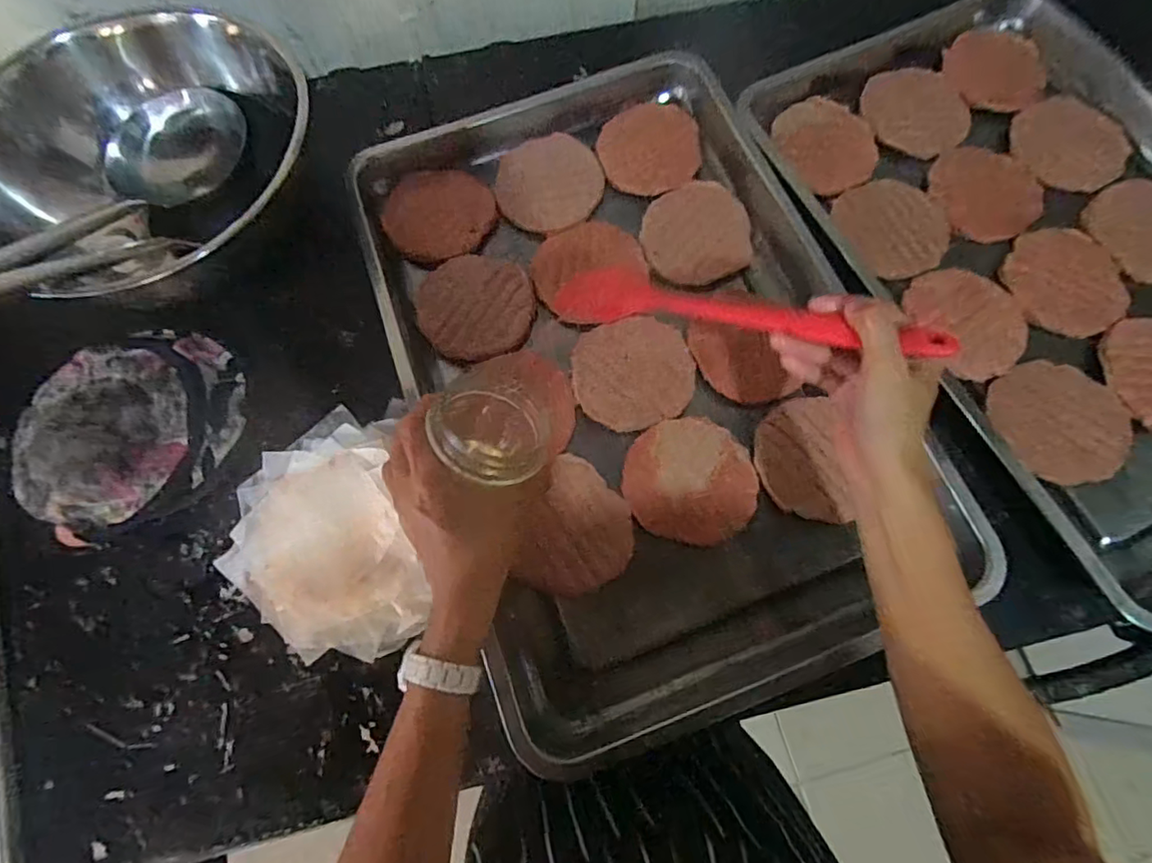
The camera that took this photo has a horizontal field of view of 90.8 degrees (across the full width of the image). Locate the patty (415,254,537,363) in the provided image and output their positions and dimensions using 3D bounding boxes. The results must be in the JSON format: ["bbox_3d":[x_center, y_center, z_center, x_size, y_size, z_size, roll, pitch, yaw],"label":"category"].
[{"bbox_3d":[-0.096,-0.123,0.547,0.108,0.008,0.108,0,71,0],"label":"patty"}]

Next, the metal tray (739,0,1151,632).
[{"bbox_3d":[0.463,-0.174,0.540,0.408,0.077,0.594,-26,75,-7],"label":"metal tray"}]

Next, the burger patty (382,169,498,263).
[{"bbox_3d":[-0.140,-0.225,0.583,0.108,0.009,0.105,0,74,0],"label":"burger patty"}]

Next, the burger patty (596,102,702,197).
[{"bbox_3d":[0.080,-0.299,0.599,0.109,0.009,0.101,-16,71,-6],"label":"burger patty"}]

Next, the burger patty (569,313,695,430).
[{"bbox_3d":[0.053,-0.054,0.523,0.108,0.010,0.105,0,71,0],"label":"burger patty"}]

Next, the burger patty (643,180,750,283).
[{"bbox_3d":[0.119,-0.200,0.568,0.104,0.007,0.107,0,71,0],"label":"burger patty"}]

